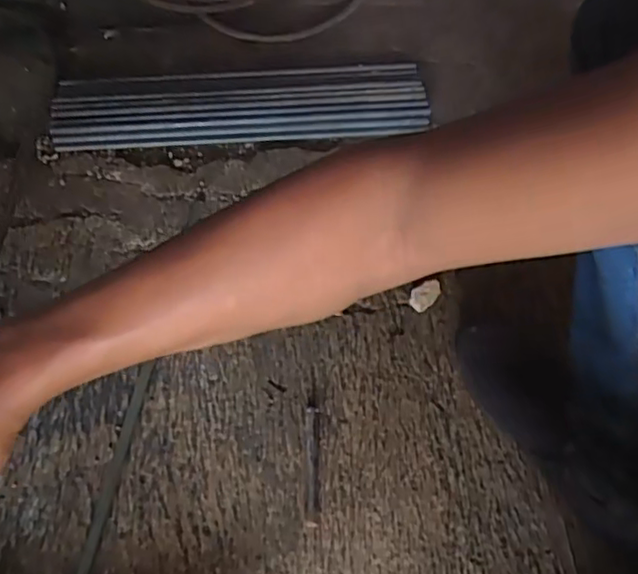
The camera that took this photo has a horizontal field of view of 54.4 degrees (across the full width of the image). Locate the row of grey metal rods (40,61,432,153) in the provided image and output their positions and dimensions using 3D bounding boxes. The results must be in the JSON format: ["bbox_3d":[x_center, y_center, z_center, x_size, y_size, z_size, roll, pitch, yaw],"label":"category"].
[{"bbox_3d":[-0.103,-0.256,0.853,0.501,0.032,0.118,-3,59,-5],"label":"row of grey metal rods"}]

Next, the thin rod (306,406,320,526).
[{"bbox_3d":[-0.006,0.172,0.605,0.012,0.010,0.113,1,59,-2],"label":"thin rod"}]

